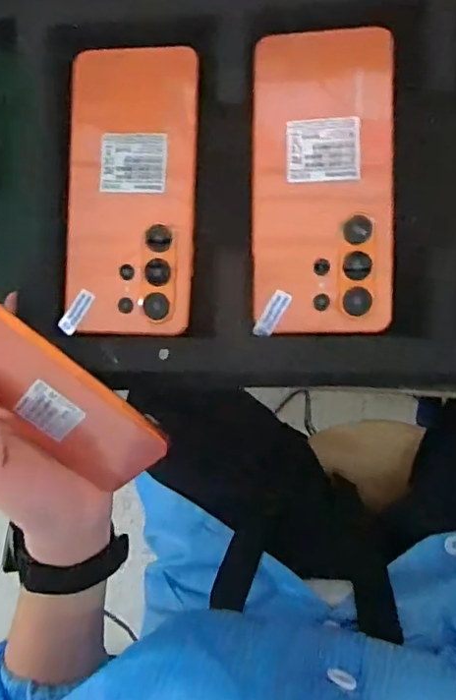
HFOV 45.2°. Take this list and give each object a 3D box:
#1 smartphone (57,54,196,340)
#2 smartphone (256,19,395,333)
[{"bbox_3d":[-0.059,-0.092,0.324,0.077,0.010,0.164,2,89,9],"label":"smartphone"},{"bbox_3d":[0.054,-0.094,0.310,0.076,0.006,0.167,1,89,9],"label":"smartphone"}]

